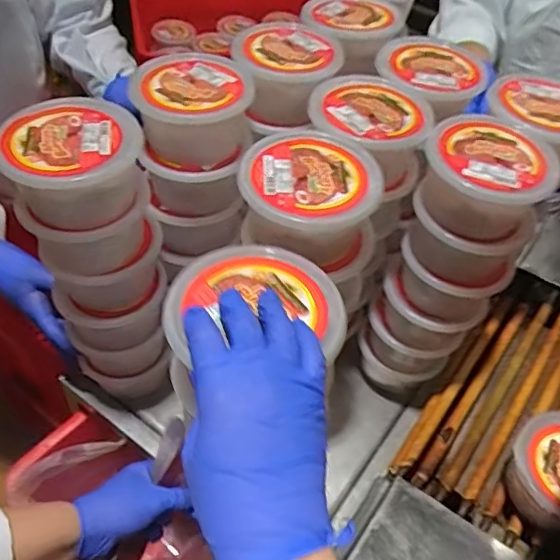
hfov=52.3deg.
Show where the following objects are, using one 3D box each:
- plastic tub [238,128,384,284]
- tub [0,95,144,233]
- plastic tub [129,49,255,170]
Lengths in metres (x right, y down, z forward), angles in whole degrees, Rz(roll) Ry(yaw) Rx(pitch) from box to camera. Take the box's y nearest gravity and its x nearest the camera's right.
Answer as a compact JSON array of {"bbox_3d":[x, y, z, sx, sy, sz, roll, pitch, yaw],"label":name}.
[{"bbox_3d":[0.023,-0.070,0.502,0.117,0.068,0.126,2,50,-3],"label":"plastic tub"},{"bbox_3d":[-0.181,-0.105,0.507,0.113,0.066,0.115,2,50,-3],"label":"tub"},{"bbox_3d":[-0.088,-0.171,0.583,0.115,0.067,0.122,2,50,-3],"label":"plastic tub"}]

